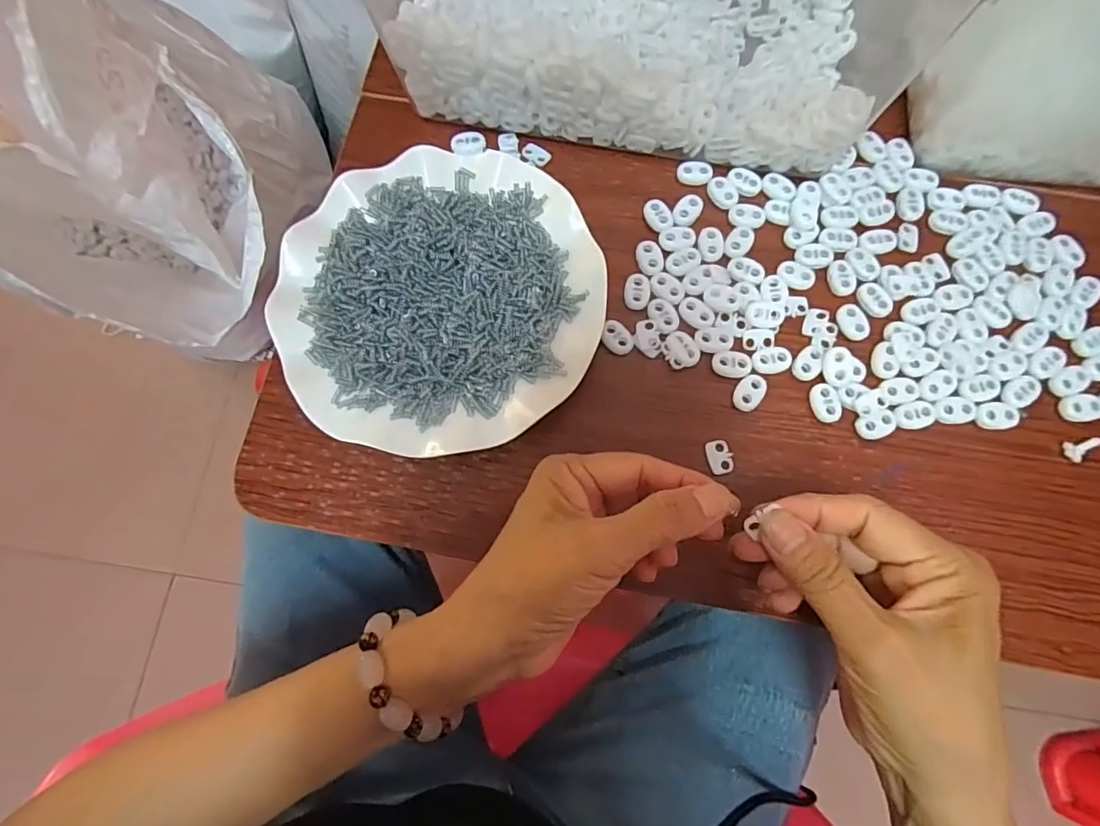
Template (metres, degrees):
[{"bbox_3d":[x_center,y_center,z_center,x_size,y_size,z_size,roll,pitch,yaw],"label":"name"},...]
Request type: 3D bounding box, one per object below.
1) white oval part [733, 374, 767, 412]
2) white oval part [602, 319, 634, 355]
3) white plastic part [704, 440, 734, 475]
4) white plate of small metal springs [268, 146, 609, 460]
[{"bbox_3d":[0.115,-0.012,0.301,0.014,0.004,0.022,34,79,8],"label":"white oval part"},{"bbox_3d":[0.040,-0.045,0.308,0.021,0.004,0.015,41,80,10],"label":"white oval part"},{"bbox_3d":[0.095,0.025,0.294,0.014,0.004,0.019,-14,77,-3],"label":"white plastic part"},{"bbox_3d":[-0.061,-0.065,0.307,0.178,0.026,0.179,0,76,1],"label":"white plate of small metal springs"}]

